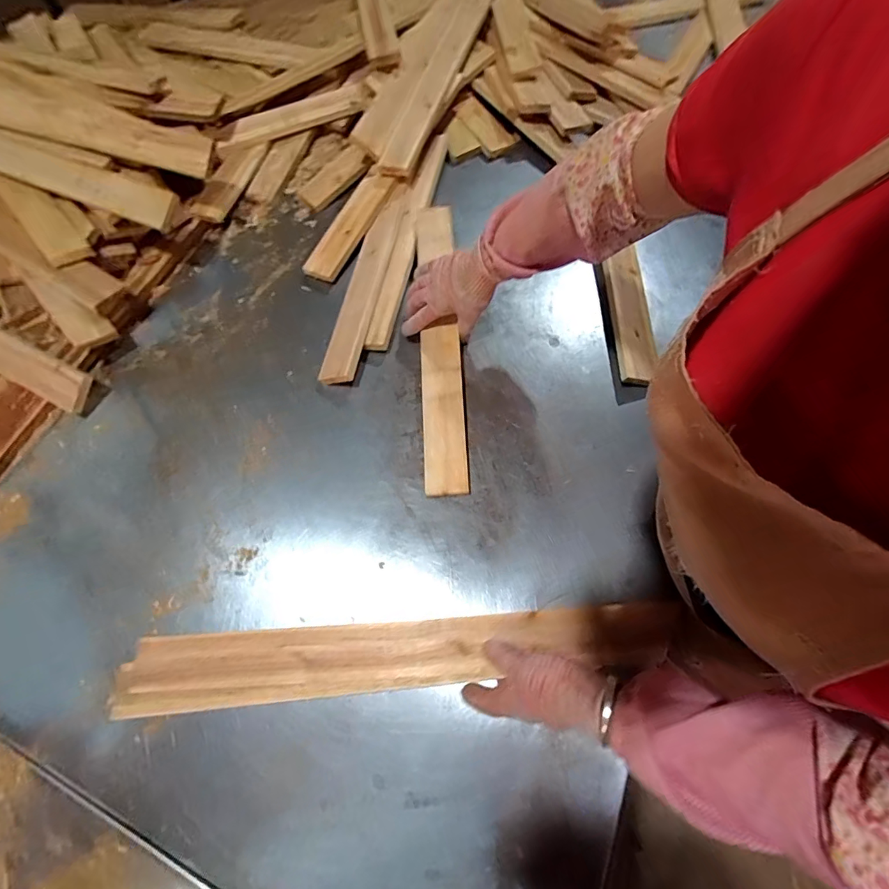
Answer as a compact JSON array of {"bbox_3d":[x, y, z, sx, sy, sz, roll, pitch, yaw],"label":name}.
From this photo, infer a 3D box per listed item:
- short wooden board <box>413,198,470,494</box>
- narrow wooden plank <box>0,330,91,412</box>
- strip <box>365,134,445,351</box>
[{"bbox_3d":[-0.008,-0.166,0.676,0.059,0.019,0.474,-4,70,2],"label":"short wooden board"},{"bbox_3d":[-0.791,-0.180,0.751,0.522,0.052,0.059,24,71,13],"label":"narrow wooden plank"},{"bbox_3d":[-0.059,-0.374,0.772,0.043,0.017,0.456,9,69,7],"label":"strip"}]

